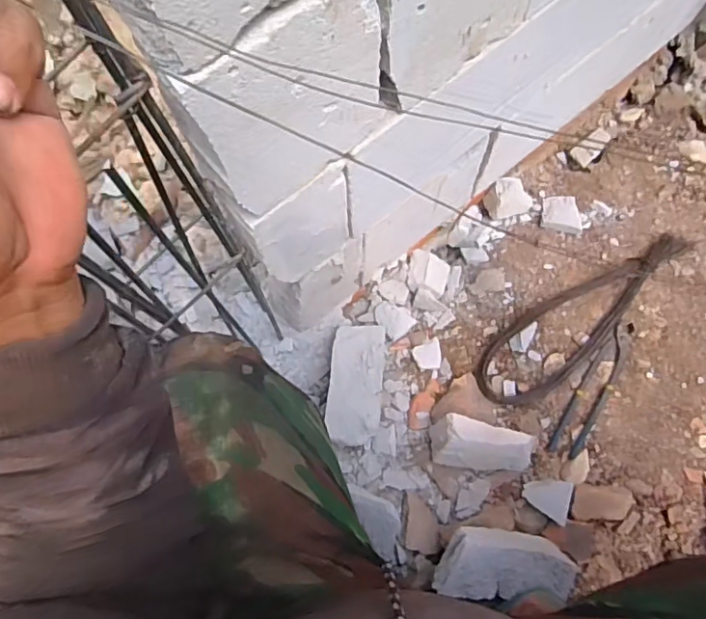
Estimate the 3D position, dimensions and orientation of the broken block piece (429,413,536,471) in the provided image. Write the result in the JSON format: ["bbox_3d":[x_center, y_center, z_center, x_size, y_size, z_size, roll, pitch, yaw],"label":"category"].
[{"bbox_3d":[0.188,0.194,0.800,0.150,0.085,0.066,8,72,5],"label":"broken block piece"}]

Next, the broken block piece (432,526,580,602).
[{"bbox_3d":[0.209,0.332,0.733,0.210,0.051,0.084,11,71,-19],"label":"broken block piece"}]

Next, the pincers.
[{"bbox_3d":[0.371,0.120,0.866,0.047,0.016,0.225,30,75,11],"label":"pincers"}]

